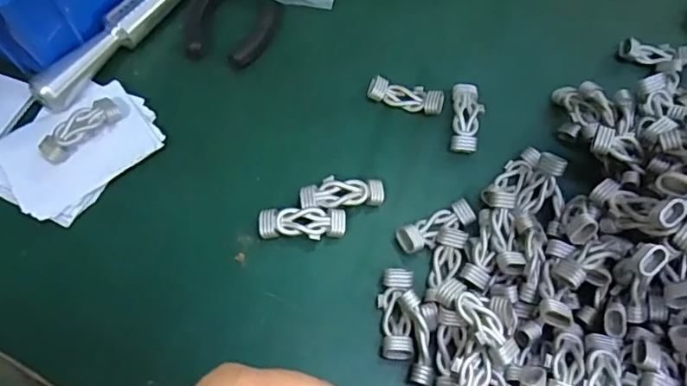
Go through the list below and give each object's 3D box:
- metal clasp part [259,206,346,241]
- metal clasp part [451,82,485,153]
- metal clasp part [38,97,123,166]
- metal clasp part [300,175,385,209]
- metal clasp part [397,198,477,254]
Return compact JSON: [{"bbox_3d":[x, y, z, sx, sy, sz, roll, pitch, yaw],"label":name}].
[{"bbox_3d":[-0.022,0.017,0.294,0.046,0.011,0.017,1,66,-1],"label":"metal clasp part"},{"bbox_3d":[0.074,-0.045,0.326,0.017,0.011,0.045,5,66,1],"label":"metal clasp part"},{"bbox_3d":[-0.146,-0.035,0.302,0.014,0.017,0.047,42,72,16],"label":"metal clasp part"},{"bbox_3d":[-0.001,0.001,0.304,0.045,0.012,0.018,-7,67,-4],"label":"metal clasp part"},{"bbox_3d":[0.051,0.018,0.296,0.045,0.012,0.016,-27,70,-12],"label":"metal clasp part"}]

